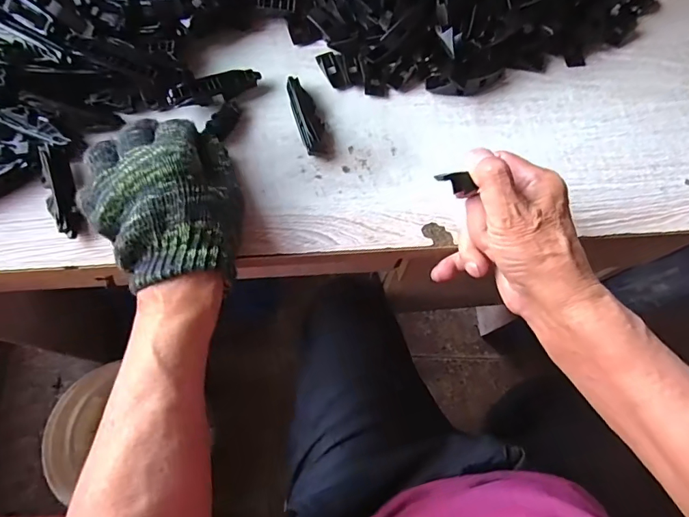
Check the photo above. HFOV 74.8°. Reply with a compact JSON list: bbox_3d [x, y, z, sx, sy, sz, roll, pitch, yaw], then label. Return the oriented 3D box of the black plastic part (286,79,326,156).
[{"bbox_3d":[-0.033,-0.128,0.403,0.021,0.017,0.077,-15,73,-7],"label":"black plastic part"}]

